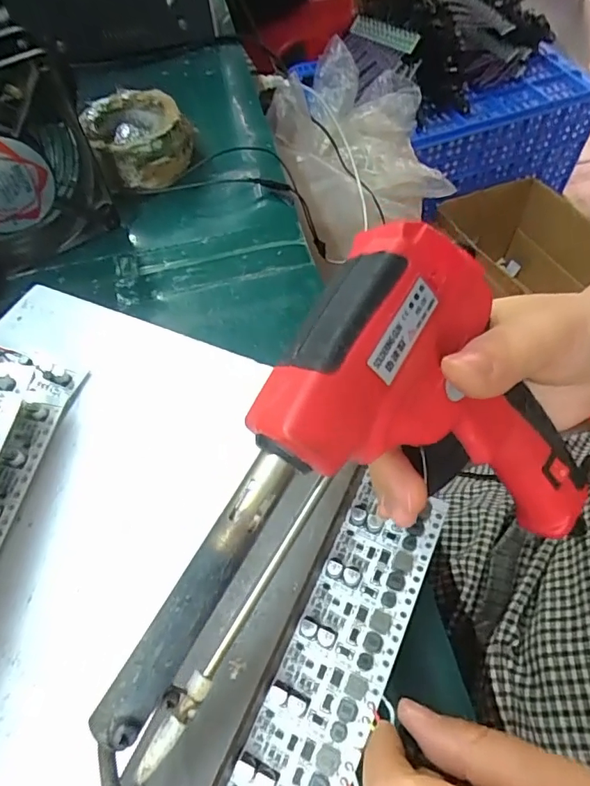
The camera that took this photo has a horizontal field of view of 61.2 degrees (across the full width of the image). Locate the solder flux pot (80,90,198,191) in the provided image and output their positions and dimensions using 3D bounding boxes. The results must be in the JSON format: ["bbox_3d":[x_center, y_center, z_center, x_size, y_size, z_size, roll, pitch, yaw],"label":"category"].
[{"bbox_3d":[-0.124,-0.202,0.400,0.074,0.041,0.081,-1,57,2],"label":"solder flux pot"}]

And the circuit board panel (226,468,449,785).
[{"bbox_3d":[0.010,0.106,0.177,0.037,0.008,0.158,21,61,16],"label":"circuit board panel"}]

